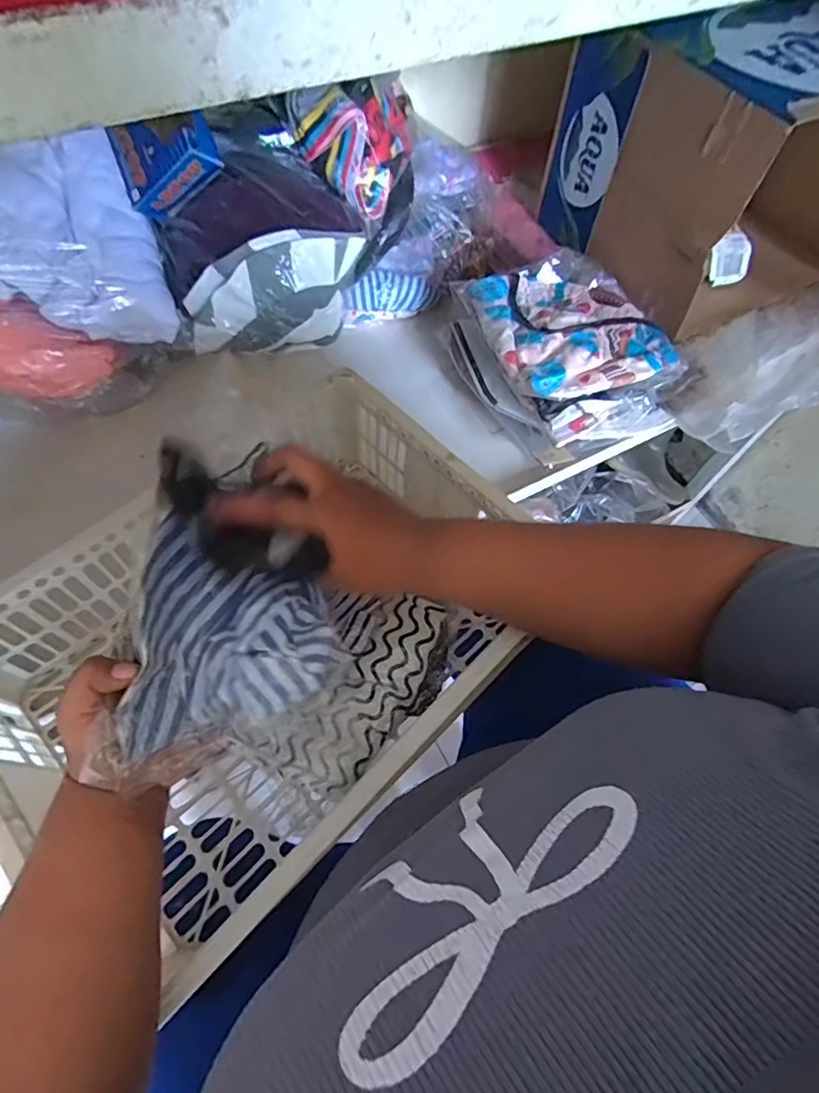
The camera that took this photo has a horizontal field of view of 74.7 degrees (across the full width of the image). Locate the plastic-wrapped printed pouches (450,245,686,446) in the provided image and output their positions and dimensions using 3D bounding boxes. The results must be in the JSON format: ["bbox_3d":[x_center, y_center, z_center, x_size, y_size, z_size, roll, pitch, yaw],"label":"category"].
[{"bbox_3d":[0.202,-0.260,0.687,0.203,0.075,0.251,-16,64,-12],"label":"plastic-wrapped printed pouches"}]

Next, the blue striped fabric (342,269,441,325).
[{"bbox_3d":[-0.024,-0.368,0.782,0.147,0.059,0.033,-16,64,-12],"label":"blue striped fabric"}]

